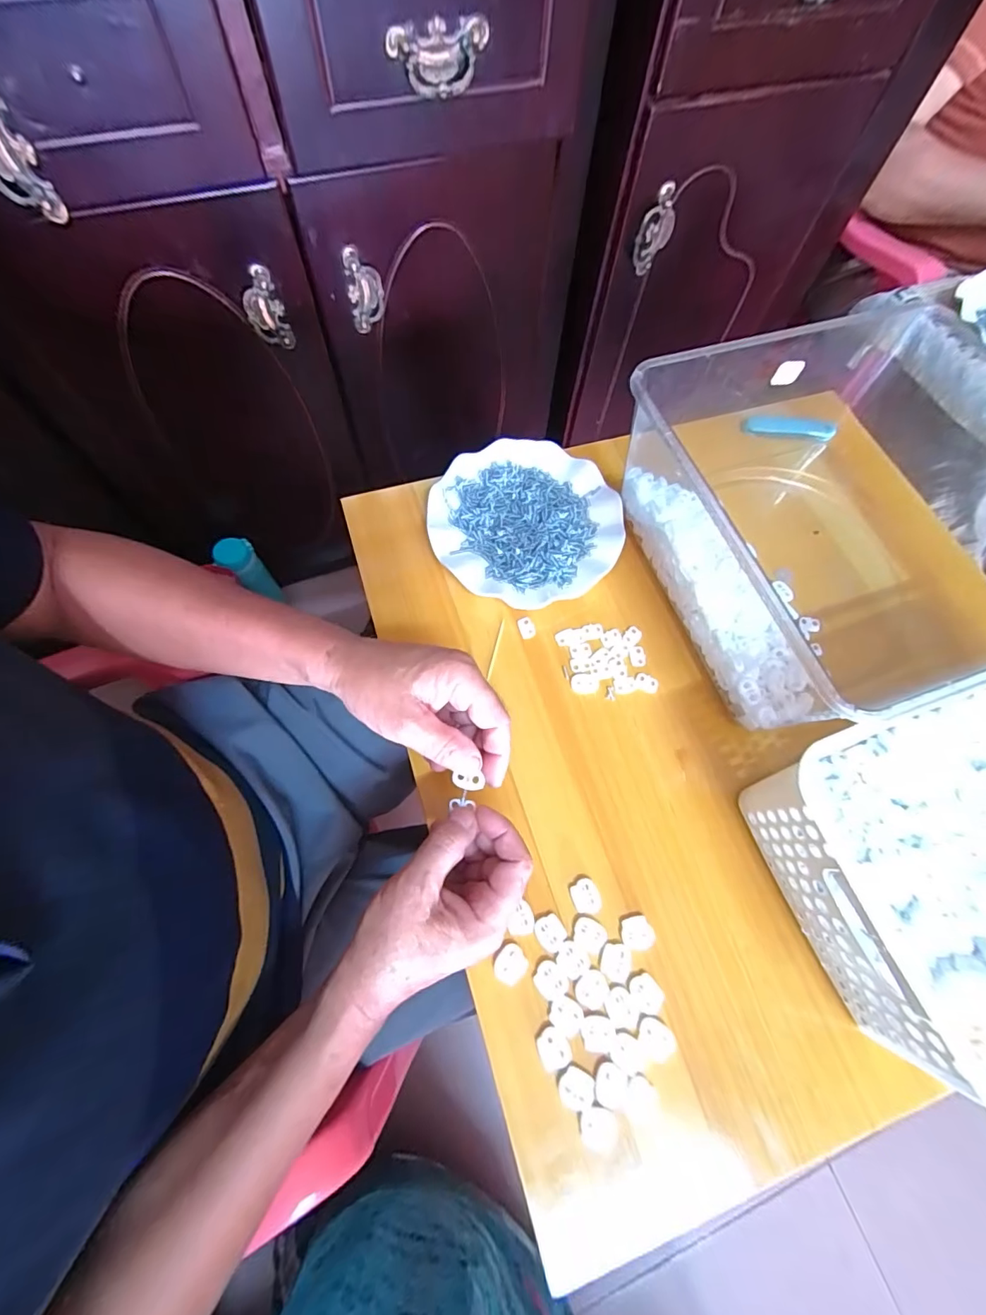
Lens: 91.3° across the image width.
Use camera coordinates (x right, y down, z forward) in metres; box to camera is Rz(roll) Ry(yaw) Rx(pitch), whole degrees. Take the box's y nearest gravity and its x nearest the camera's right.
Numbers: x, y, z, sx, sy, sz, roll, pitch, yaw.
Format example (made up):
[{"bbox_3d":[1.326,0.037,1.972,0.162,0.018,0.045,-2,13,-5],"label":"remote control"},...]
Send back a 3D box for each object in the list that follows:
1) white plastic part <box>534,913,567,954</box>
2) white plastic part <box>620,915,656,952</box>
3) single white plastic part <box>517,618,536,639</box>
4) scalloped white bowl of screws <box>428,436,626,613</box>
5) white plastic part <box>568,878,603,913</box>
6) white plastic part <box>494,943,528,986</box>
[{"bbox_3d":[0.041,0.197,0.345,0.020,0.004,0.022,-33,73,-11],"label":"white plastic part"},{"bbox_3d":[0.105,0.199,0.347,0.023,0.004,0.021,-4,70,-1],"label":"white plastic part"},{"bbox_3d":[0.031,-0.027,0.441,0.014,0.007,0.019,-18,71,-6],"label":"single white plastic part"},{"bbox_3d":[0.032,-0.132,0.470,0.178,0.027,0.177,0,70,1],"label":"scalloped white bowl of screws"},{"bbox_3d":[0.069,0.178,0.358,0.020,0.004,0.023,-21,71,-7],"label":"white plastic part"},{"bbox_3d":[0.013,0.214,0.336,0.021,0.005,0.023,0,70,1],"label":"white plastic part"}]

